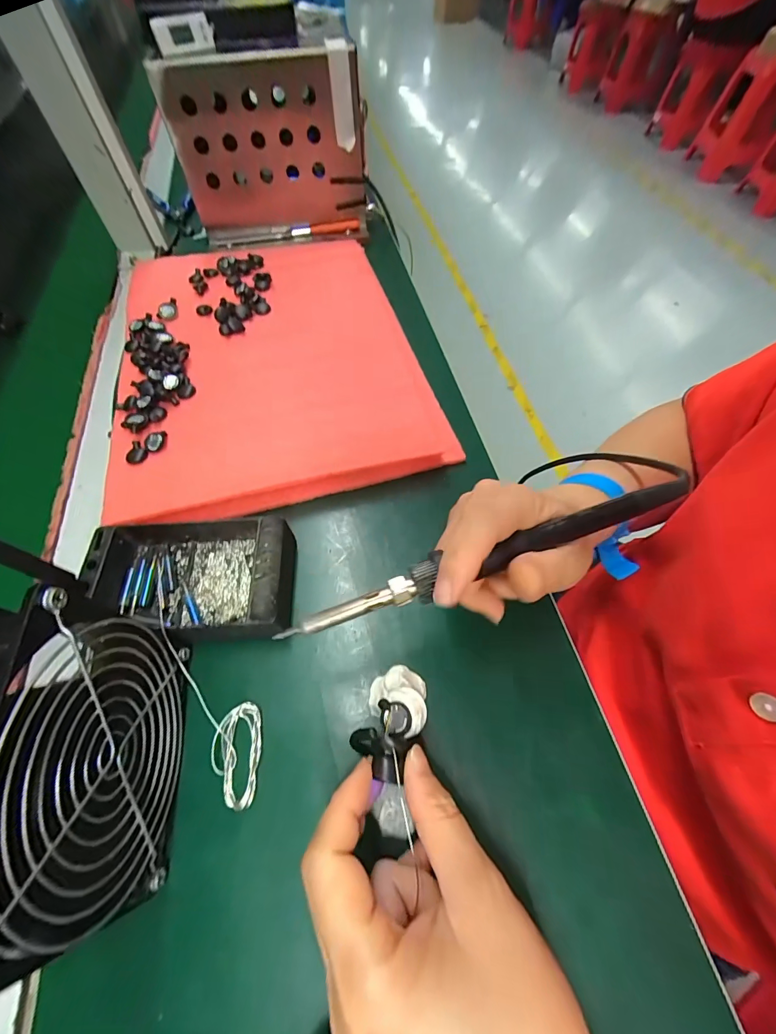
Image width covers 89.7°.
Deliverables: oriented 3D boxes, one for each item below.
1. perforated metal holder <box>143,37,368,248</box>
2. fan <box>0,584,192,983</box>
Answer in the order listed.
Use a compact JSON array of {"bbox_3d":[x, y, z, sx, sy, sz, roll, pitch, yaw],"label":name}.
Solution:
[{"bbox_3d":[-0.129,-0.397,0.431,0.200,0.156,0.030,-7,64,-1],"label":"perforated metal holder"},{"bbox_3d":[-0.135,0.105,0.168,0.049,0.121,0.125,-8,58,-3],"label":"fan"}]

